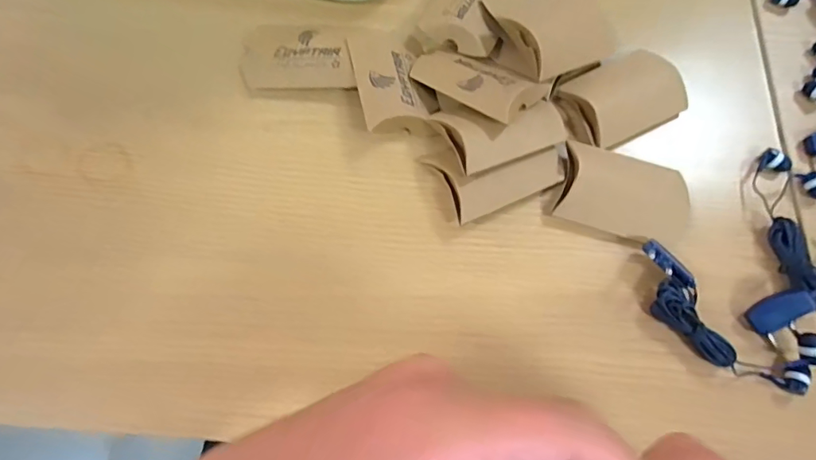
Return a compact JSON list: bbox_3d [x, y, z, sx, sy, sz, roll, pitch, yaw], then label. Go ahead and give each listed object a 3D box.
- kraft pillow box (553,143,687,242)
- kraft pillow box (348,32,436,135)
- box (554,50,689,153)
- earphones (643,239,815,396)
[{"bbox_3d":[0.145,-0.025,0.311,0.085,0.016,0.057,17,71,4],"label":"kraft pillow box"},{"bbox_3d":[-0.013,-0.106,0.334,0.046,0.019,0.084,-12,71,-6],"label":"kraft pillow box"},{"bbox_3d":[0.157,-0.098,0.339,0.096,0.013,0.062,-27,73,-11],"label":"box"},{"bbox_3d":[0.188,0.056,0.283,0.114,0.018,0.044,33,73,10],"label":"earphones"}]

